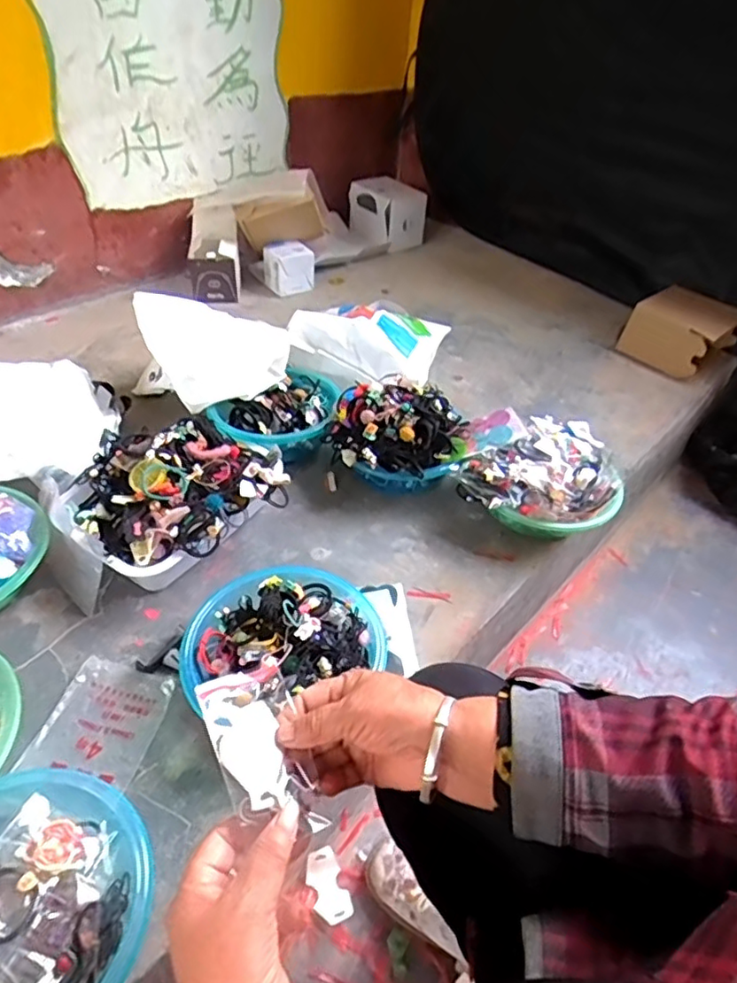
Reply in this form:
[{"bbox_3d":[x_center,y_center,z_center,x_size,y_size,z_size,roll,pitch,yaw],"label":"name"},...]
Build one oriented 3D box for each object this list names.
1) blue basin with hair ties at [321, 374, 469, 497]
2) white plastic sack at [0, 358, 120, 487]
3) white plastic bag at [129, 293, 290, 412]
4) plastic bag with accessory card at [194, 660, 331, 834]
[{"bbox_3d":[0.043,-0.088,0.971,0.218,0.153,0.190,6,42,2],"label":"blue basin with hair ties"},{"bbox_3d":[-0.556,-0.109,0.947,0.282,0.107,0.289,-8,44,-13],"label":"white plastic sack"},{"bbox_3d":[-0.264,-0.243,1.064,0.239,0.189,0.195,-15,46,-20],"label":"white plastic bag"},{"bbox_3d":[-0.069,0.168,0.385,0.058,0.005,0.105,-9,65,-34],"label":"plastic bag with accessory card"}]

